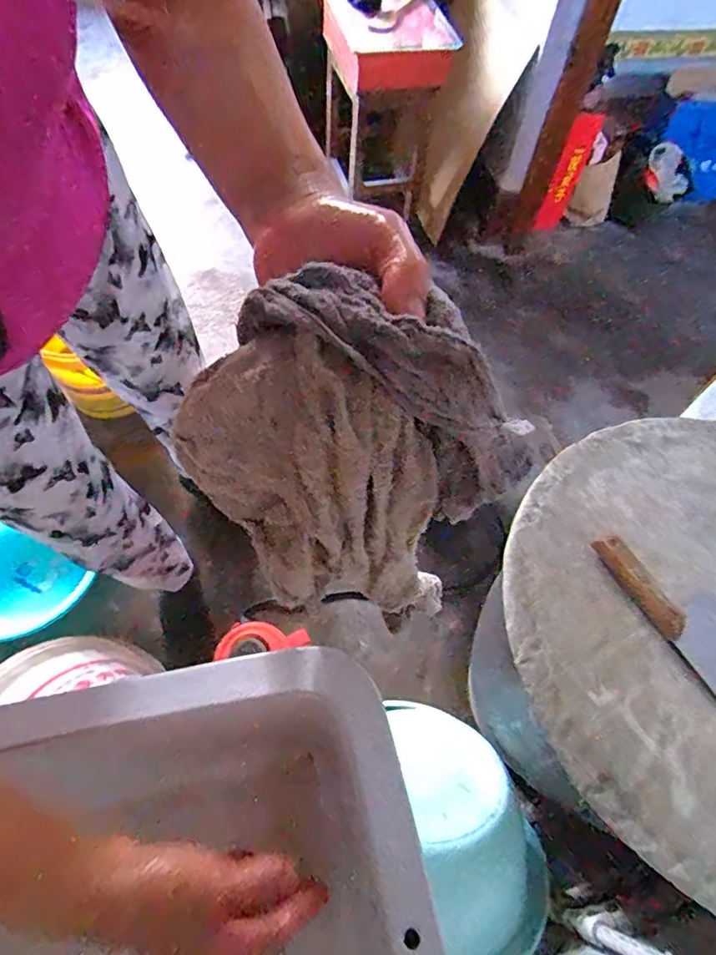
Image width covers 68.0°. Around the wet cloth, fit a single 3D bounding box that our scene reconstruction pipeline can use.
[{"bbox_3d":[-0.010,0.006,0.293,0.113,0.195,0.131,-38,68,-21],"label":"wet cloth"}]

